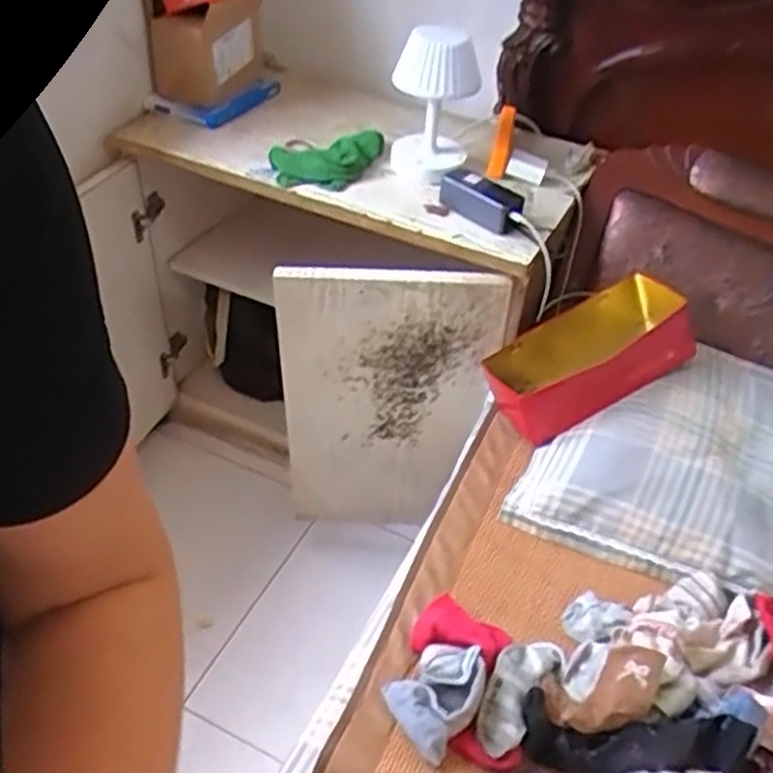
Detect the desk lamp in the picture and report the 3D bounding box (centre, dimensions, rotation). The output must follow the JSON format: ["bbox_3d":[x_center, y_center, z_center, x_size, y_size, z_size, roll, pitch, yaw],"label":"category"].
[{"bbox_3d":[0.075,-0.441,1.219,0.120,0.219,0.128,2,42,-5],"label":"desk lamp"}]

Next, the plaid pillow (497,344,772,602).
[{"bbox_3d":[0.547,0.133,1.054,0.677,0.137,0.390,18,43,13],"label":"plaid pillow"}]

